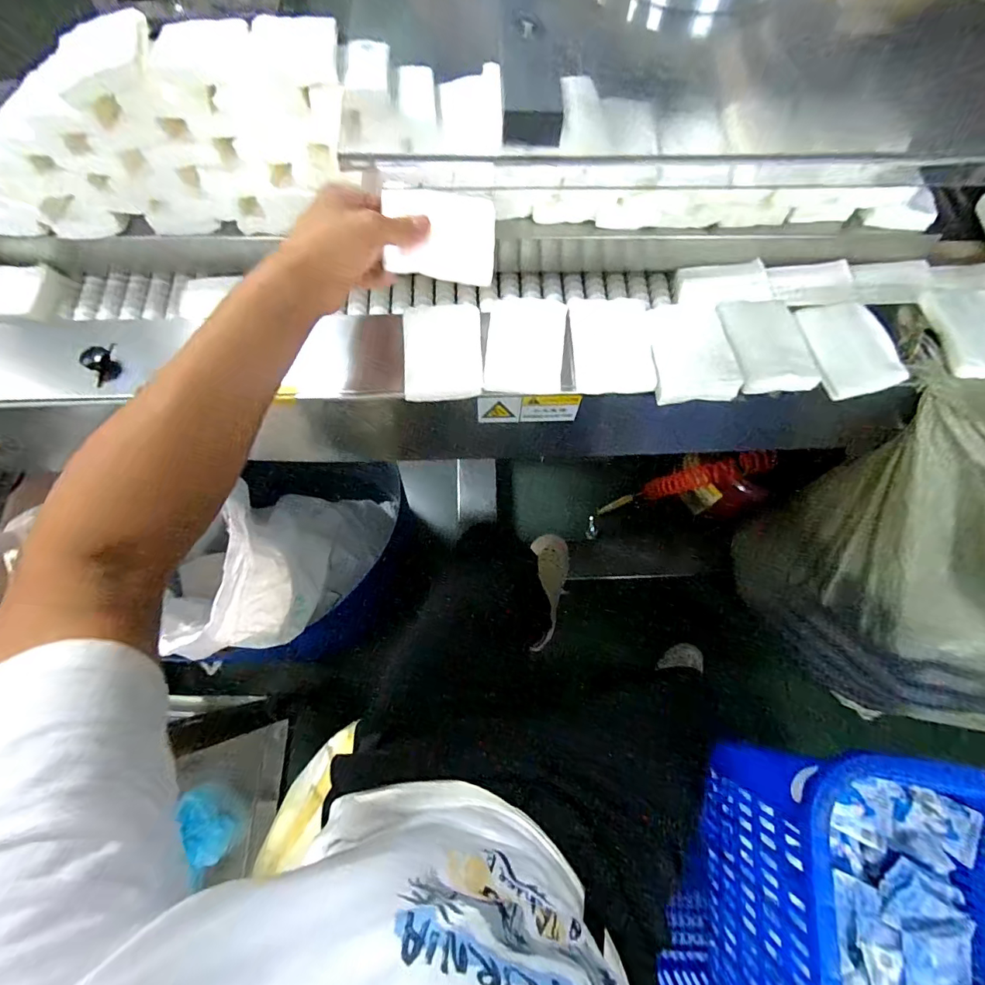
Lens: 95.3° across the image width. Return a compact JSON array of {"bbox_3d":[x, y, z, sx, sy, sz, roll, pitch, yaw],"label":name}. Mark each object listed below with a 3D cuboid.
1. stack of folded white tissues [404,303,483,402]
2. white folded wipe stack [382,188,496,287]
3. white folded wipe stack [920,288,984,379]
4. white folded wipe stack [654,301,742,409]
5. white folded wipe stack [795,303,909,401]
[{"bbox_3d":[-0.048,-0.137,0.434,0.073,0.006,0.103,-3,72,-3],"label":"stack of folded white tissues"},{"bbox_3d":[-0.047,-0.240,0.419,0.101,0.009,0.078,-1,94,-17],"label":"white folded wipe stack"},{"bbox_3d":[0.474,-0.162,0.442,0.080,0.028,0.102,-6,72,-3],"label":"white folded wipe stack"},{"bbox_3d":[0.192,-0.134,0.428,0.071,0.025,0.098,2,72,-1],"label":"white folded wipe stack"},{"bbox_3d":[0.345,-0.142,0.437,0.078,0.013,0.099,-10,72,-5],"label":"white folded wipe stack"}]

